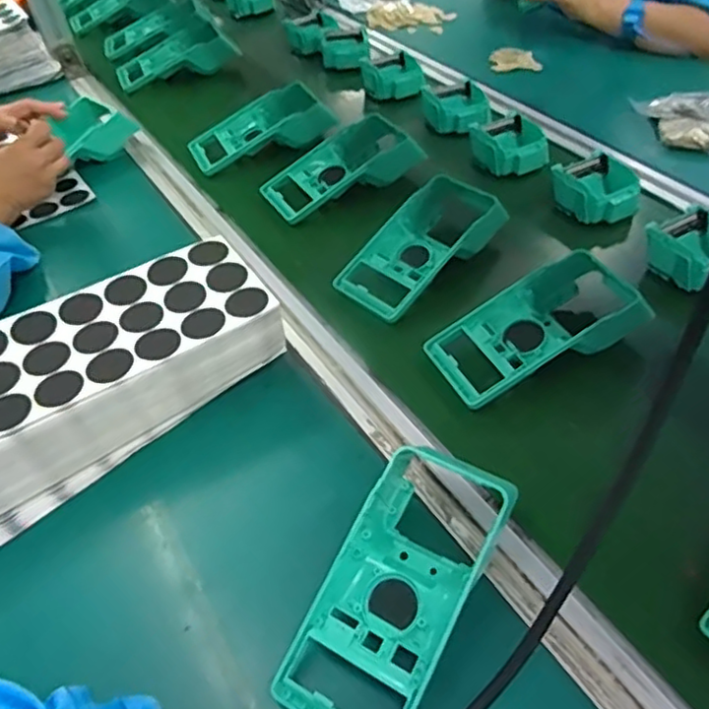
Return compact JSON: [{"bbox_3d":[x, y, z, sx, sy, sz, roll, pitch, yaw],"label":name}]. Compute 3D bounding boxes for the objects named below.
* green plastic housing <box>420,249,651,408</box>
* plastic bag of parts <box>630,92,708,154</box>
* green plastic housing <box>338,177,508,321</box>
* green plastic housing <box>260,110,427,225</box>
[{"bbox_3d":[0.157,-0.022,0.551,0.177,0.058,0.085,-22,50,-15],"label":"green plastic housing"},{"bbox_3d":[0.426,-0.287,0.790,0.150,0.030,0.118,12,50,15],"label":"plastic bag of parts"},{"bbox_3d":[0.067,-0.106,0.638,0.176,0.049,0.090,-36,55,-26],"label":"green plastic housing"},{"bbox_3d":[-0.018,-0.219,0.750,0.181,0.048,0.098,-23,50,-16],"label":"green plastic housing"}]

